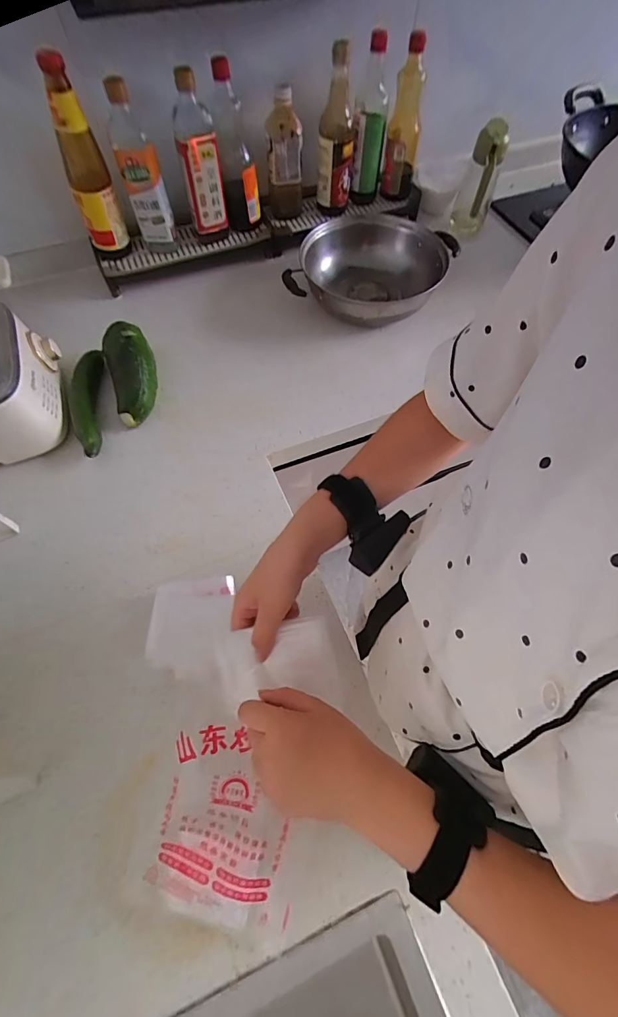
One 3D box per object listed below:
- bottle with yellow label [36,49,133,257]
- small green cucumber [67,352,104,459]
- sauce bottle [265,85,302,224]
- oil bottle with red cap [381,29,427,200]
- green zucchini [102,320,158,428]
[{"bbox_3d":[-0.360,-0.541,0.663,0.065,0.254,0.069,-23,65,-12],"label":"bottle with yellow label"},{"bbox_3d":[-0.355,-0.166,0.652,0.053,0.045,0.210,-10,63,-6],"label":"small green cucumber"},{"bbox_3d":[-0.043,-0.634,0.749,0.060,0.202,0.074,-1,63,-1],"label":"sauce bottle"},{"bbox_3d":[0.179,-0.714,0.763,0.059,0.215,0.062,9,63,4],"label":"oil bottle with red cap"},{"bbox_3d":[-0.286,-0.222,0.666,0.073,0.066,0.168,-20,65,-10],"label":"green zucchini"}]

